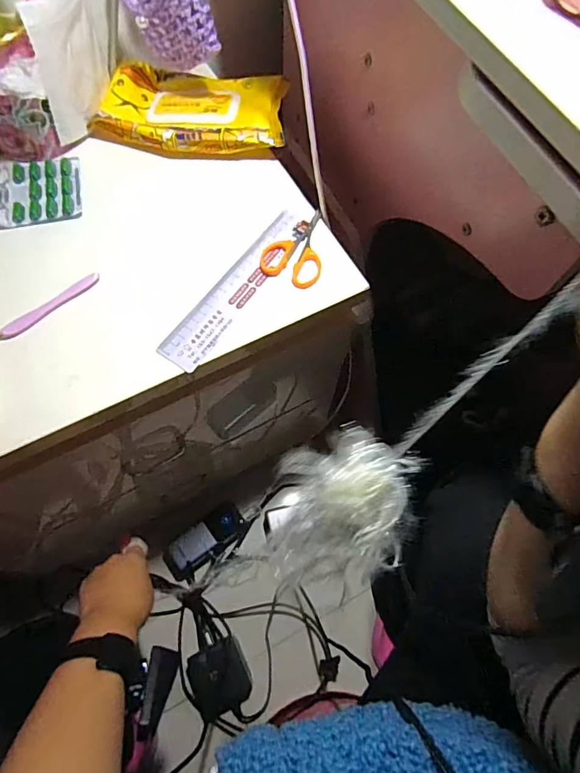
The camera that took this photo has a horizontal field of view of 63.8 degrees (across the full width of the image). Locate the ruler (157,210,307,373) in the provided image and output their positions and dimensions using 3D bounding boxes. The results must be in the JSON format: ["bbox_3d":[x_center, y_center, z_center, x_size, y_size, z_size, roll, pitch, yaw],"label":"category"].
[{"bbox_3d":[-0.046,-0.093,0.431,0.043,0.004,0.189,31,69,14],"label":"ruler"}]

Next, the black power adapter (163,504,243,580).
[{"bbox_3d":[-0.139,0.253,0.760,0.139,0.039,0.057,-35,72,-15],"label":"black power adapter"}]

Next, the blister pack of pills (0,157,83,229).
[{"bbox_3d":[-0.273,-0.197,0.465,0.118,0.013,0.083,-10,67,-6],"label":"blister pack of pills"}]

